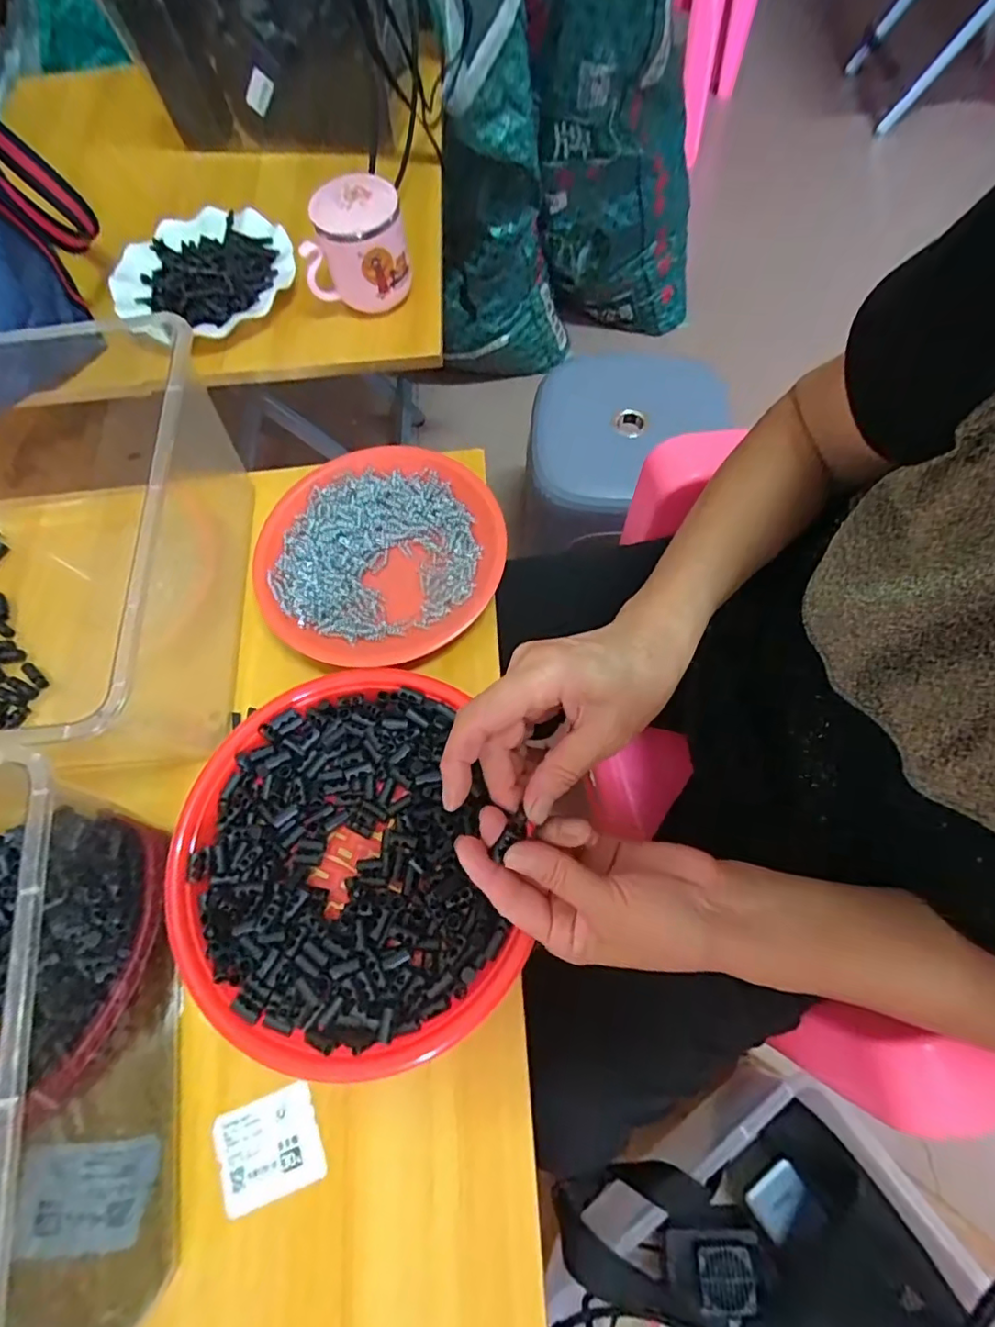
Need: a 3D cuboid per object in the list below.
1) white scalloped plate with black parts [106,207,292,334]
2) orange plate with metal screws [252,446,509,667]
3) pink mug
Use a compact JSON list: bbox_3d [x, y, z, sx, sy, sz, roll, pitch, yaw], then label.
[{"bbox_3d":[-0.300,-0.408,0.589,0.179,0.025,0.153,15,71,9],"label":"white scalloped plate with black parts"},{"bbox_3d":[-0.095,-0.087,0.454,0.180,0.027,0.188,-1,69,3],"label":"orange plate with metal screws"},{"bbox_3d":[-0.133,-0.388,0.532,0.097,0.078,0.068,-10,69,0],"label":"pink mug"}]

